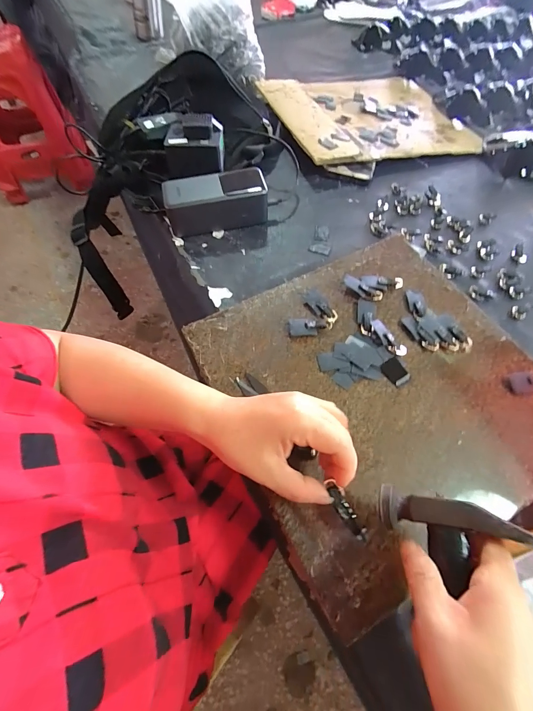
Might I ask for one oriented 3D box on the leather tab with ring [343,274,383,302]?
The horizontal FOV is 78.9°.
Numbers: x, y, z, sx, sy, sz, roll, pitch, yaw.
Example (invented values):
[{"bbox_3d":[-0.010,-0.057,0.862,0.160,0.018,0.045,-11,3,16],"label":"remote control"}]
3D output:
[{"bbox_3d":[0.105,-0.072,0.359,0.045,0.013,0.015,28,61,15],"label":"leather tab with ring"}]

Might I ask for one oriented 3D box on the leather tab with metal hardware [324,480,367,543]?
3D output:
[{"bbox_3d":[0.055,0.107,0.222,0.010,0.004,0.042,-28,81,-18],"label":"leather tab with metal hardware"}]

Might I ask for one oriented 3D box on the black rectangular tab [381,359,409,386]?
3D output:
[{"bbox_3d":[0.126,0.016,0.315,0.020,0.004,0.026,-24,62,-16],"label":"black rectangular tab"}]

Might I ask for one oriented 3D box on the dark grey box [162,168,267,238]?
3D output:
[{"bbox_3d":[-0.066,-0.200,0.421,0.124,0.053,0.053,-11,59,-9],"label":"dark grey box"}]

